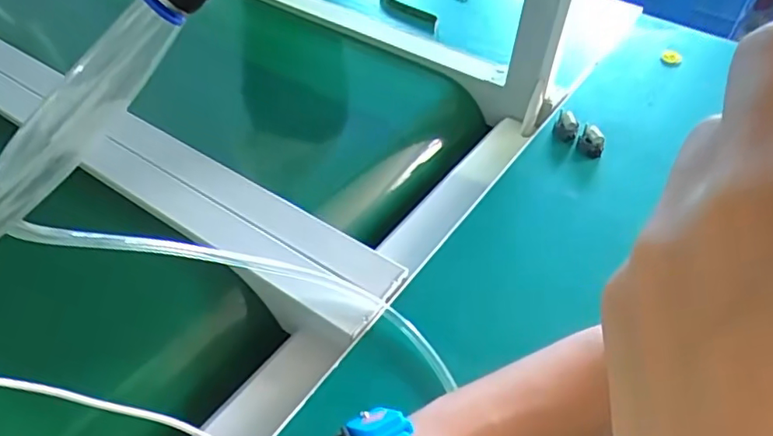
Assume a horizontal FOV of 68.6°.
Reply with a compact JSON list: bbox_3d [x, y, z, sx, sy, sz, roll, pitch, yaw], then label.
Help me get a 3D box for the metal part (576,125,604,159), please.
[{"bbox_3d":[0.214,-0.079,0.589,0.025,0.020,0.028,21,47,17],"label":"metal part"}]

